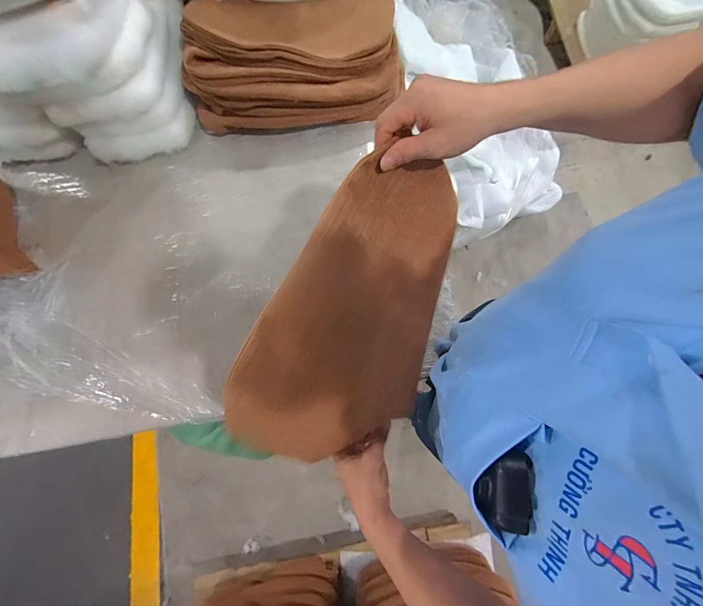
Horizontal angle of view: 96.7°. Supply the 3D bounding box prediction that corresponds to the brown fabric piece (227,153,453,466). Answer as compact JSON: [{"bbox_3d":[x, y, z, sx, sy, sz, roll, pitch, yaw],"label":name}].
[{"bbox_3d":[-0.003,0.015,0.397,0.242,0.022,0.381,9,96,-19],"label":"brown fabric piece"}]

